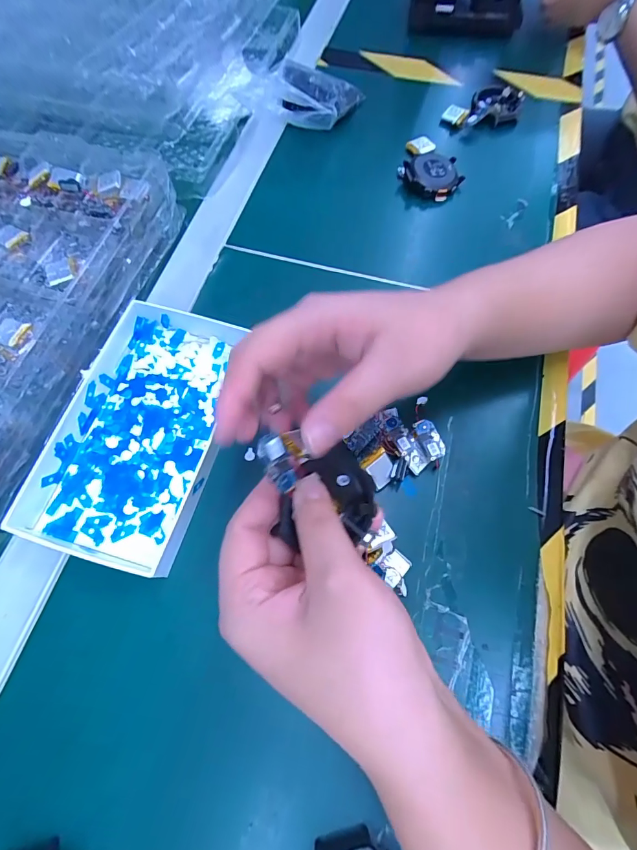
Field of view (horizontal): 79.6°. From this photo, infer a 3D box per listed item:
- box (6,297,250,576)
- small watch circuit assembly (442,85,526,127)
[{"bbox_3d":[-0.119,-0.003,0.265,0.108,0.022,0.183,15,69,5],"label":"box"},{"bbox_3d":[0.178,-0.330,0.405,0.089,0.023,0.044,-31,72,-12],"label":"small watch circuit assembly"}]

